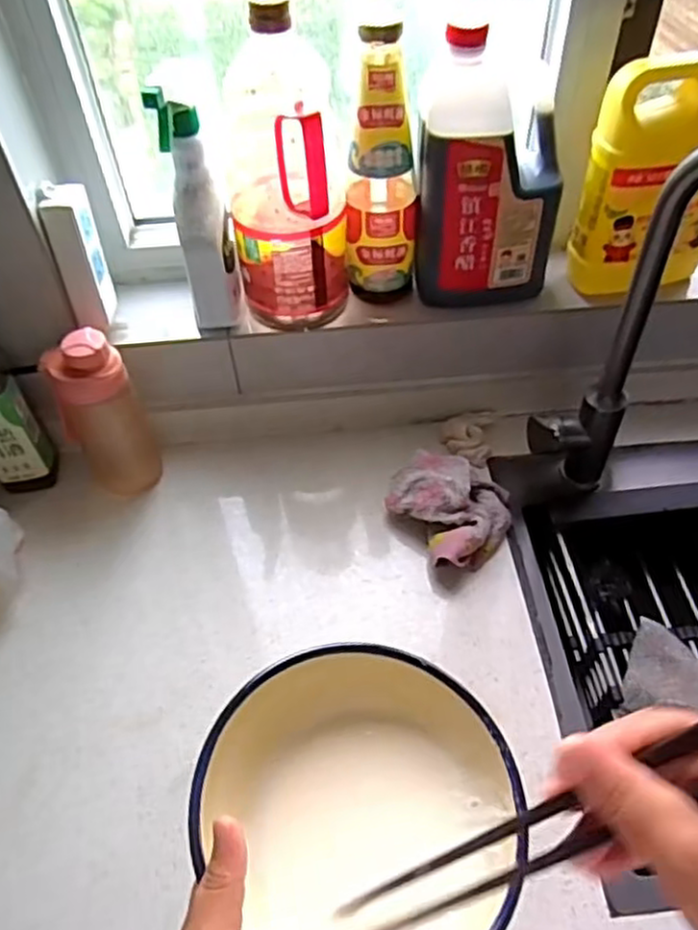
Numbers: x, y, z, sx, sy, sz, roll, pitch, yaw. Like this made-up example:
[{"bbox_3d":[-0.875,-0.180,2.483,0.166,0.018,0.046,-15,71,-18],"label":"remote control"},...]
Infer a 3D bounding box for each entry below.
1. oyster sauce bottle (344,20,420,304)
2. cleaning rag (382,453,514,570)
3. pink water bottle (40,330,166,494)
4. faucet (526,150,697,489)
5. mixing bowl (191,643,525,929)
[{"bbox_3d":[0.033,-0.289,0.725,0.074,0.278,0.070,-1,52,3],"label":"oyster sauce bottle"},{"bbox_3d":[0.119,0.042,0.779,0.123,0.059,0.127,-29,55,-18],"label":"cleaning rag"},{"bbox_3d":[-0.272,-0.050,0.792,0.082,0.241,0.066,-29,55,-18],"label":"pink water bottle"},{"bbox_3d":[0.294,-0.073,0.635,0.239,0.455,0.074,30,59,24],"label":"faucet"},{"bbox_3d":[0.008,0.198,0.414,0.170,0.074,0.183,-2,56,3],"label":"mixing bowl"}]

